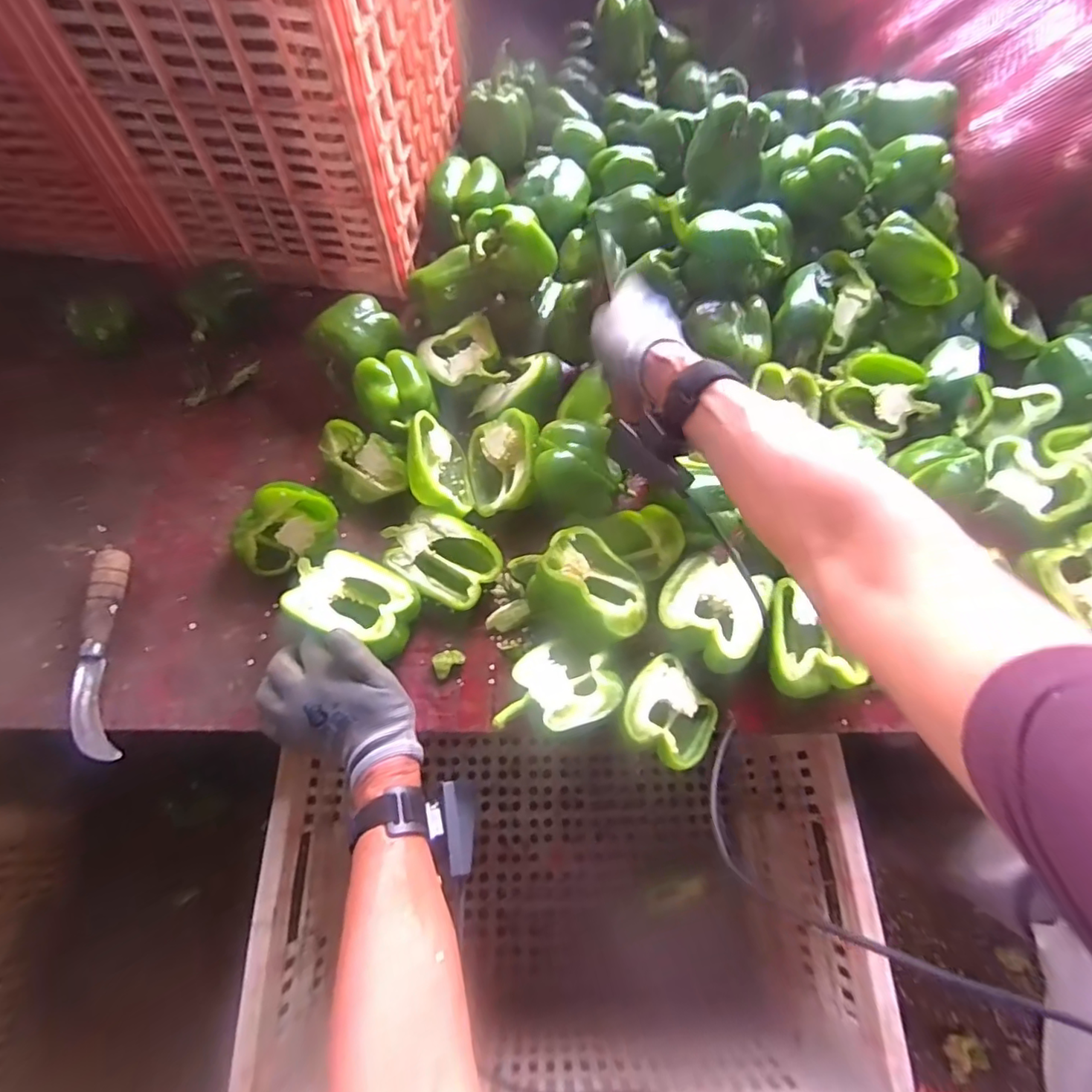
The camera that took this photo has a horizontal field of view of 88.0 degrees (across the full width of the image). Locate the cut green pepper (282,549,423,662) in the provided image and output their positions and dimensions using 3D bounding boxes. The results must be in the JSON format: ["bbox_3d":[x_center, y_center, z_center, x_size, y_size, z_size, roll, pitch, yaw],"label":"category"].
[{"bbox_3d":[-0.176,0.053,0.510,0.112,0.046,0.086,14,46,7],"label":"cut green pepper"}]

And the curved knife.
[{"bbox_3d":[-0.400,0.092,0.504,0.038,0.028,0.183,-10,65,-6],"label":"curved knife"}]

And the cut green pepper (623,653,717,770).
[{"bbox_3d":[0.105,0.136,0.469,0.078,0.049,0.081,0,64,-1],"label":"cut green pepper"}]

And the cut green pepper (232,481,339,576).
[{"bbox_3d":[-0.244,-0.013,0.530,0.106,0.079,0.061,-13,65,-7],"label":"cut green pepper"}]

